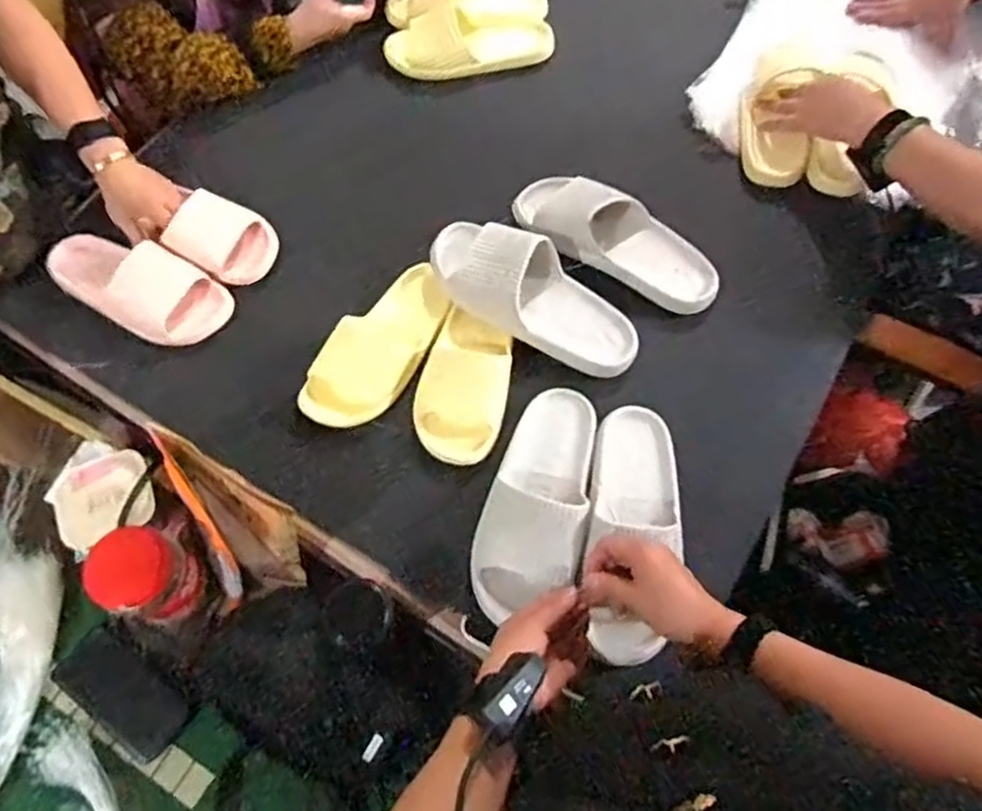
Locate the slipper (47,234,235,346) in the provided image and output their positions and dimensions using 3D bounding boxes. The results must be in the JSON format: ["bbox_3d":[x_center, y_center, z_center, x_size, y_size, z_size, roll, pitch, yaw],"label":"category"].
[{"bbox_3d":[-0.456,-0.159,0.895,0.228,0.066,0.108,26,69,13],"label":"slipper"}]

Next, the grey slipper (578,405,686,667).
[{"bbox_3d":[0.148,0.121,0.716,0.090,0.065,0.270,7,67,5],"label":"grey slipper"}]

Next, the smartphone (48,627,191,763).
[{"bbox_3d":[-0.420,0.322,0.791,0.160,0.017,0.080,32,71,15],"label":"smartphone"}]

